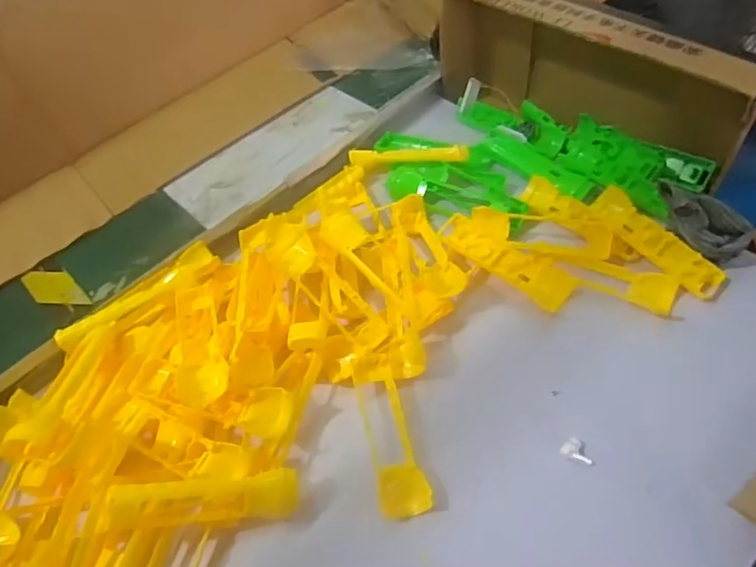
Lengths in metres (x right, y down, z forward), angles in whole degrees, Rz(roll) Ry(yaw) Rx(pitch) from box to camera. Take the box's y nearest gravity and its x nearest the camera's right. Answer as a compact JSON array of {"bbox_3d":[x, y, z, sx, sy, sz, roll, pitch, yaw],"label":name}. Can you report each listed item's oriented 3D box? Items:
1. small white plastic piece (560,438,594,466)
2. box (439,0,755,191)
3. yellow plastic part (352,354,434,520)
[{"bbox_3d":[0.195,0.161,0.553,0.031,0.004,0.021,14,58,20],"label":"small white plastic piece"},{"bbox_3d":[0.273,-0.270,0.760,0.427,0.198,0.102,36,67,30],"label":"box"},{"bbox_3d":[0.012,0.148,0.571,0.048,0.032,0.164,-14,53,0],"label":"yellow plastic part"}]

